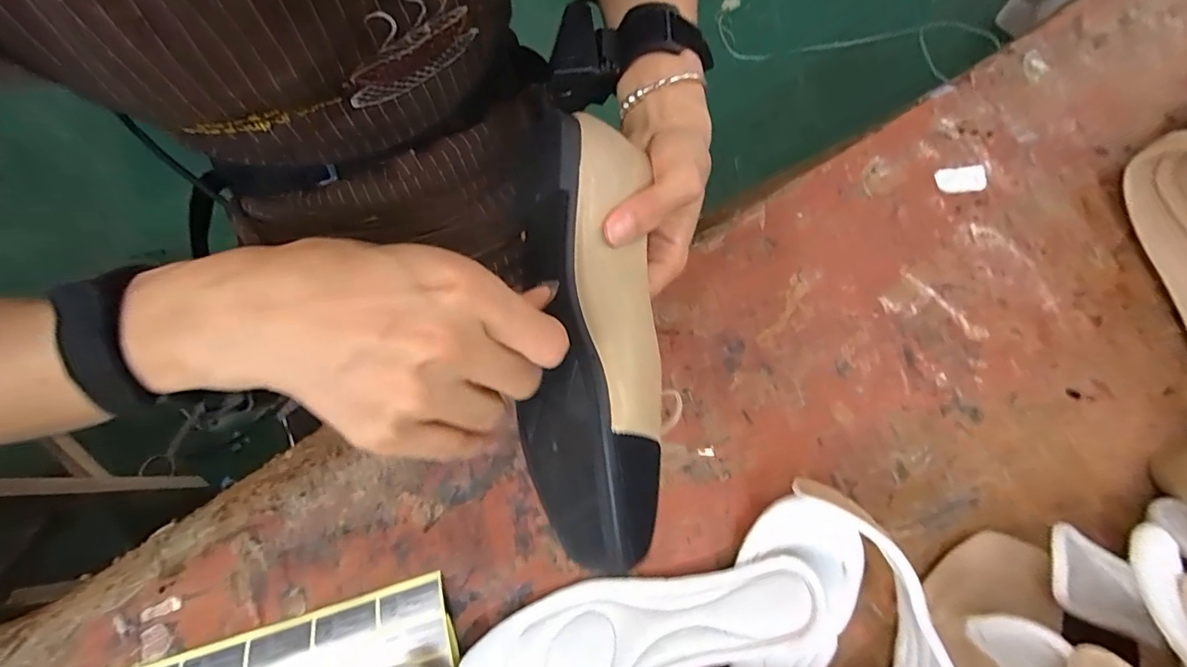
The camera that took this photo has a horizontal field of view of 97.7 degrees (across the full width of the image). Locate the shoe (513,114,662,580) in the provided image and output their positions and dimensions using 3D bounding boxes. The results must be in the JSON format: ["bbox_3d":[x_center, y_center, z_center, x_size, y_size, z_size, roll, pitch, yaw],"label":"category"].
[{"bbox_3d":[-0.006,-0.005,0.258,0.077,0.045,0.221,-17,72,39],"label":"shoe"}]

